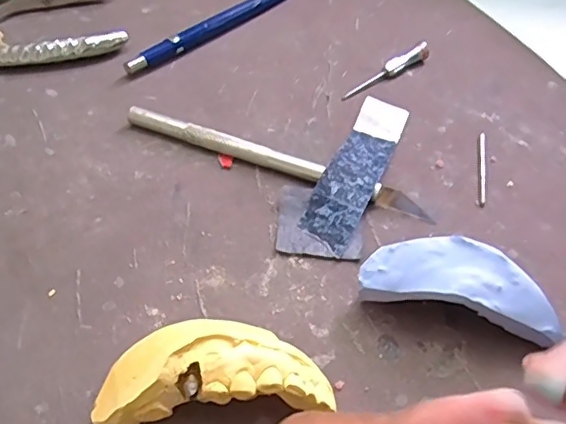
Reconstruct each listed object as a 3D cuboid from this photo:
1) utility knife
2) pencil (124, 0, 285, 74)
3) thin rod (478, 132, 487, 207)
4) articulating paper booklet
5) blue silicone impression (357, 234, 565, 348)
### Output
[{"bbox_3d":[-0.004,-0.022,0.240,0.134,0.009,0.007,19,50,11],"label":"utility knife"},{"bbox_3d":[-0.030,-0.105,0.309,0.008,0.010,0.134,35,55,23],"label":"pencil"},{"bbox_3d":[0.088,-0.020,0.249,0.004,0.004,0.044,11,49,5],"label":"thin rod"},{"bbox_3d":[0.027,-0.020,0.241,0.035,0.009,0.097,18,50,10],"label":"articulating paper booklet"},{"bbox_3d":[0.060,0.027,0.194,0.065,0.024,0.025,12,49,5],"label":"blue silicone impression"}]

